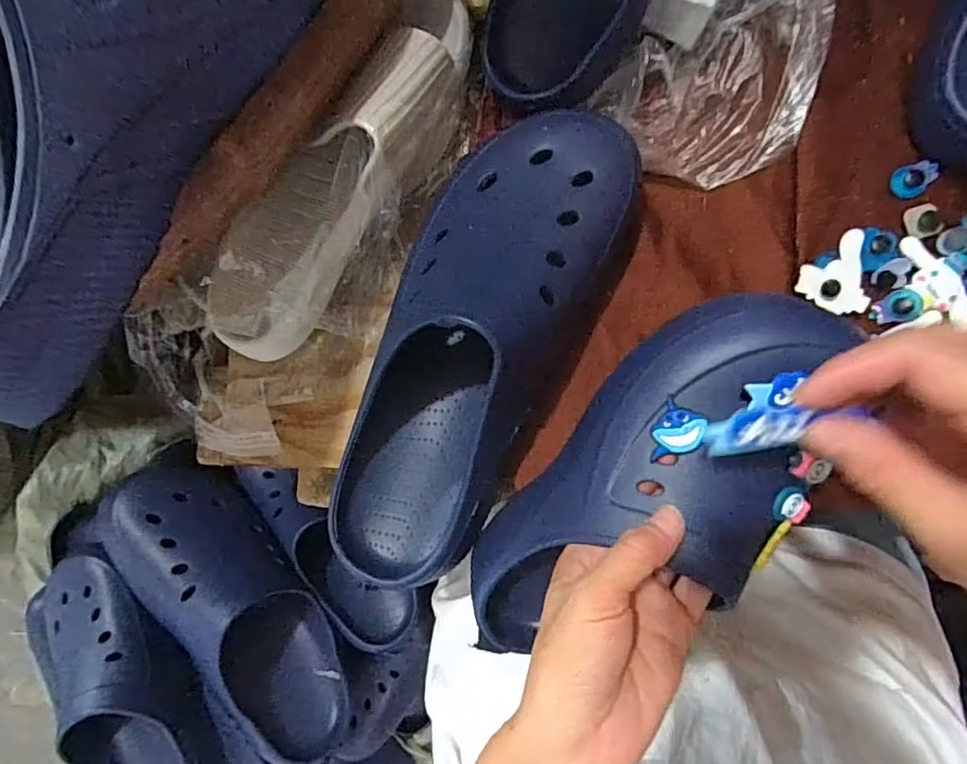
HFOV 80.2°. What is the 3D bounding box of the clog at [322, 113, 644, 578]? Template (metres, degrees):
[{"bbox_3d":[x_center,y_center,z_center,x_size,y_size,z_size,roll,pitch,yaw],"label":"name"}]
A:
[{"bbox_3d":[-0.007,-0.019,0.350,0.115,0.076,0.302,27,92,10],"label":"clog"}]

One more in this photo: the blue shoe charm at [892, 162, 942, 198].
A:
[{"bbox_3d":[0.256,-0.121,0.340,0.022,0.009,0.018,-36,83,5],"label":"blue shoe charm"}]

